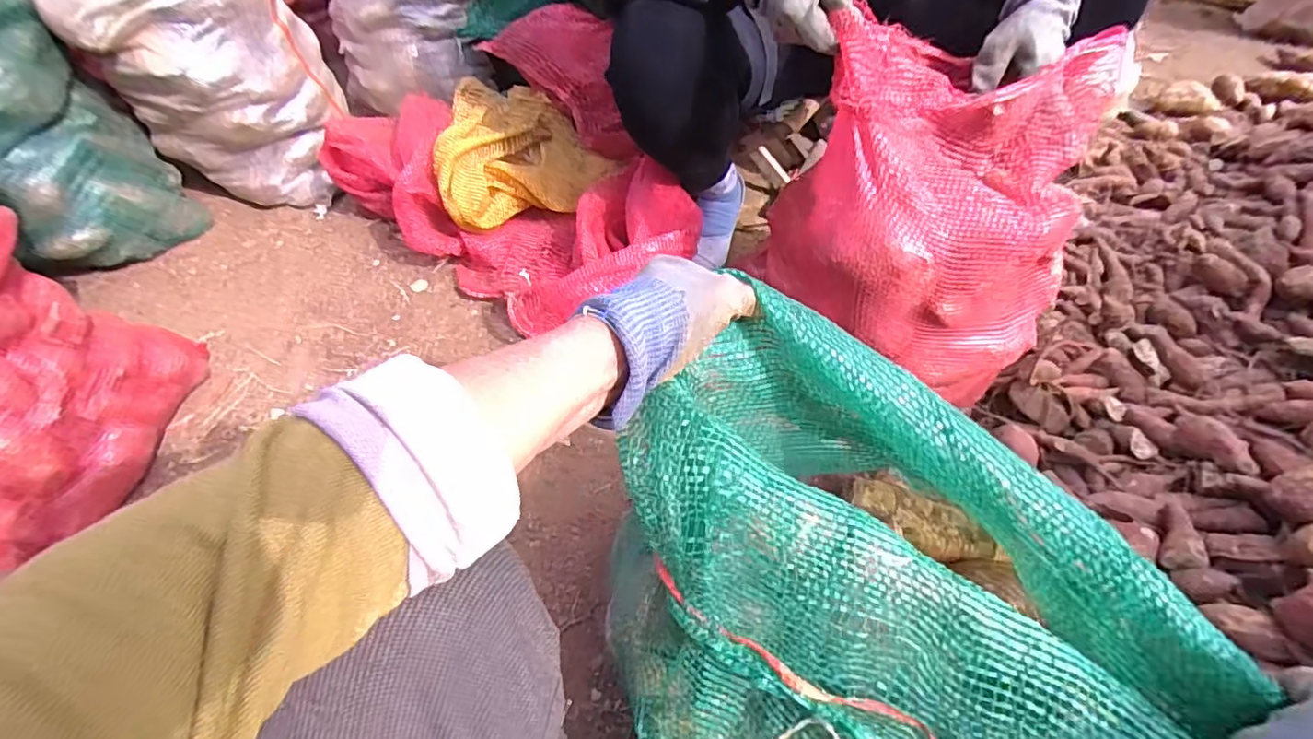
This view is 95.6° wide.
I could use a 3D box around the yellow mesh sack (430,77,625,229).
[{"bbox_3d":[-0.200,-0.348,0.958,0.254,0.113,0.323,2,51,3],"label":"yellow mesh sack"}]

